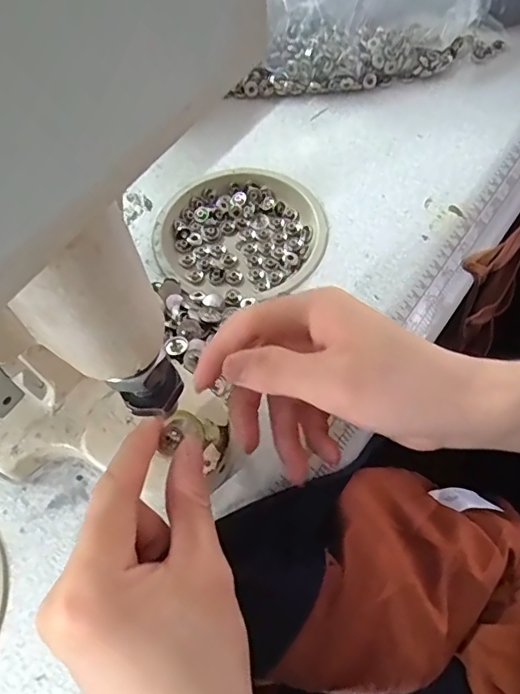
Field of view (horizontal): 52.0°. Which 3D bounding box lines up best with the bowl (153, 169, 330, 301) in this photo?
[{"bbox_3d":[-0.013,-0.079,0.385,0.117,0.018,0.108,-1,62,2],"label":"bowl"}]

